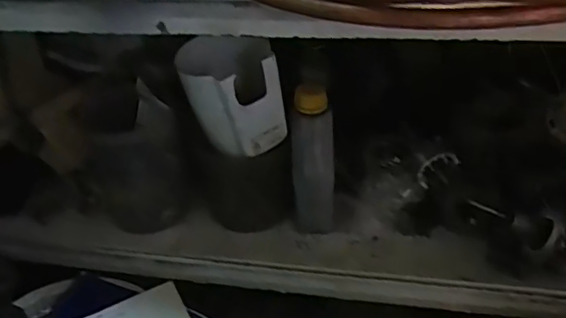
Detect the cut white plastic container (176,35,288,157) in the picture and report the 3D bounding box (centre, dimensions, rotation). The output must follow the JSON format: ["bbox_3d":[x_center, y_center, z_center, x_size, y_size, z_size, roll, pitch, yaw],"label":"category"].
[{"bbox_3d":[-0.064,-0.083,0.729,0.108,0.127,0.115,-28,42,-29],"label":"cut white plastic container"}]

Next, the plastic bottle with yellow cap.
[{"bbox_3d":[0.041,0.007,0.762,0.056,0.215,0.048,-3,16,1],"label":"plastic bottle with yellow cap"}]

